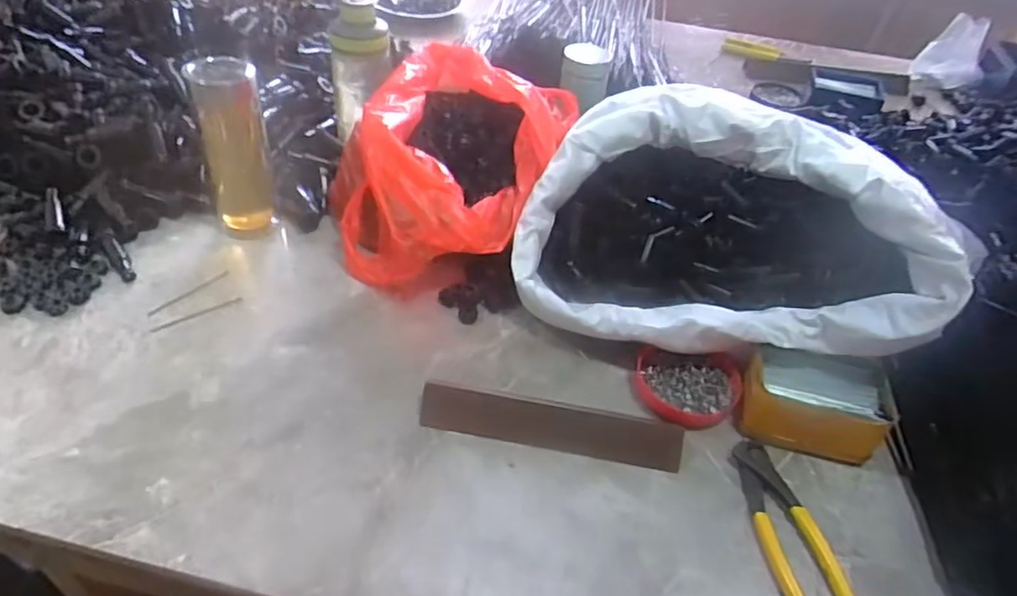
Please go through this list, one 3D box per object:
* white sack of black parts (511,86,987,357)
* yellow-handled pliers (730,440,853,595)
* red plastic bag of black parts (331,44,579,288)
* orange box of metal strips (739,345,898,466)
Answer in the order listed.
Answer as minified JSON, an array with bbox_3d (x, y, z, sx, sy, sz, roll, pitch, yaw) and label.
[{"bbox_3d":[0.183,-0.057,0.626,0.343,0.162,0.252,7,44,0],"label":"white sack of black parts"},{"bbox_3d":[0.211,0.180,0.486,0.049,0.013,0.165,-5,45,-12],"label":"yellow-handled pliers"},{"bbox_3d":[-0.062,-0.150,0.714,0.215,0.132,0.312,25,47,18],"label":"red plastic bag of black parts"},{"bbox_3d":[0.262,0.094,0.563,0.113,0.062,0.075,10,44,4],"label":"orange box of metal strips"}]

